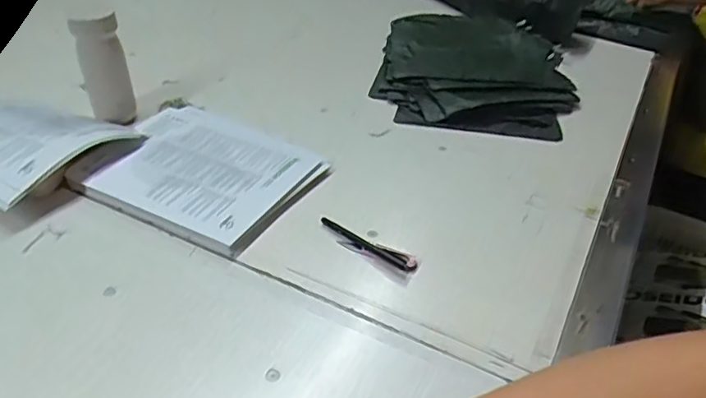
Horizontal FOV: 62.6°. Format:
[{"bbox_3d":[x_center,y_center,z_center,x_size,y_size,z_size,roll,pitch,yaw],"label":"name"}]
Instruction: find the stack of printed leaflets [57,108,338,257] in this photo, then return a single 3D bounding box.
[{"bbox_3d":[-0.212,-0.042,0.817,0.299,0.026,0.219,21,42,23],"label":"stack of printed leaflets"}]

